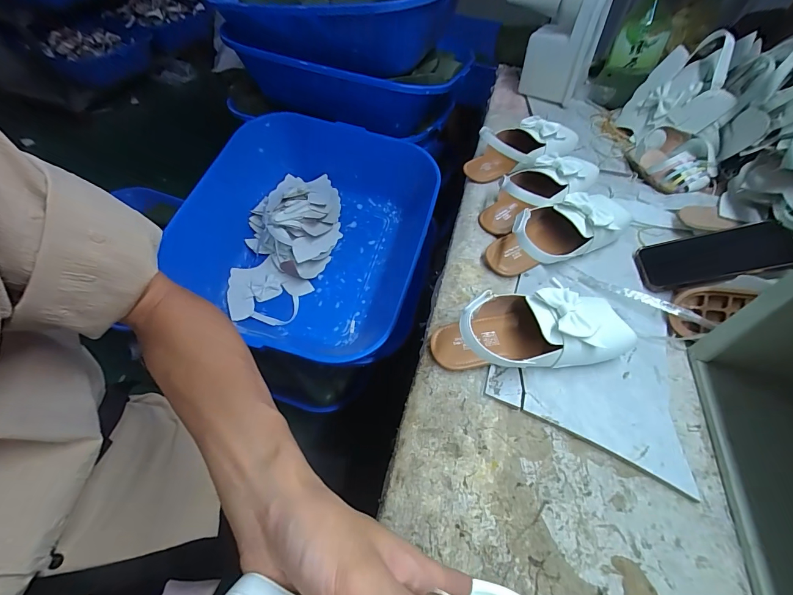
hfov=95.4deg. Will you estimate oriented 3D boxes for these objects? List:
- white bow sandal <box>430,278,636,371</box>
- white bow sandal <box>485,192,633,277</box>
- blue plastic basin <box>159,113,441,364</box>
[{"bbox_3d":[0.138,0.031,0.383,0.199,0.080,0.090,-7,53,9],"label":"white bow sandal"},{"bbox_3d":[0.221,-0.092,0.487,0.199,0.068,0.082,-22,57,-20],"label":"white bow sandal"},{"bbox_3d":[-0.202,-0.189,0.923,0.536,0.220,0.586,24,69,0],"label":"blue plastic basin"}]

